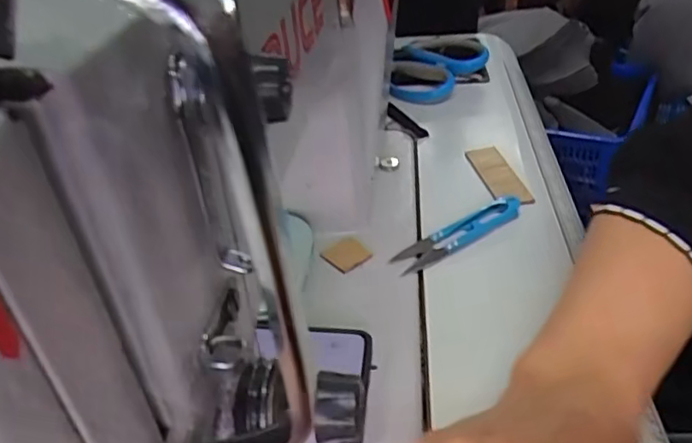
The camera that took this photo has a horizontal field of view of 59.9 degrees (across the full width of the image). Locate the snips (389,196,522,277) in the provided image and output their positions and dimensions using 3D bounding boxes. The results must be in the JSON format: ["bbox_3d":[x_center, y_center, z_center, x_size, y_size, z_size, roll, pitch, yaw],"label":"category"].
[{"bbox_3d":[0.075,0.007,0.394,0.102,0.007,0.021,-27,41,-25],"label":"snips"}]

